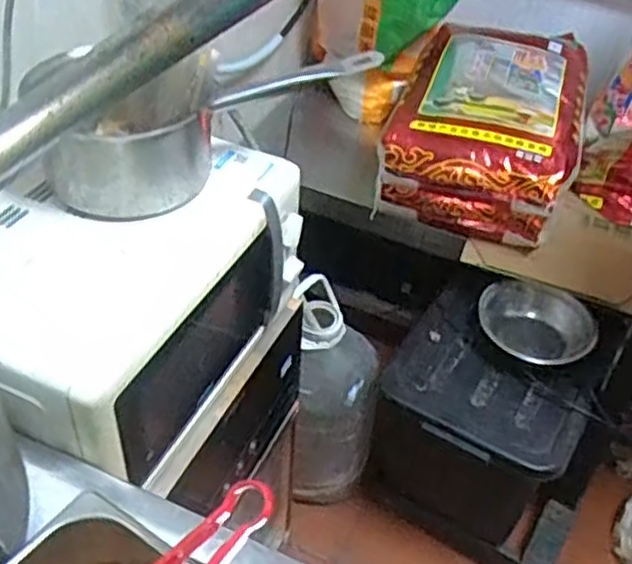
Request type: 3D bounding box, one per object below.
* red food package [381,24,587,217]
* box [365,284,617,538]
[{"bbox_3d":[0.386,-0.396,1.586,0.370,0.103,0.630,15,45,11],"label":"red food package"},{"bbox_3d":[0.339,0.300,1.535,0.354,0.376,0.346,26,48,21],"label":"box"}]

